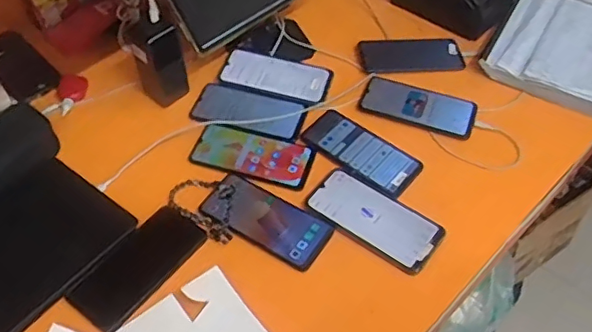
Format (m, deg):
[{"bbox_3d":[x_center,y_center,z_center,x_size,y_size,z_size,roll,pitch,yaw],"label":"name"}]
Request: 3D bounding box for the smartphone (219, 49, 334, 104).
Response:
[{"bbox_3d":[-0.029,-0.145,0.883,0.164,0.016,0.080,18,62,5],"label":"smartphone"}]

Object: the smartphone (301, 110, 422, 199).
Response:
[{"bbox_3d":[0.091,-0.022,0.782,0.160,0.010,0.076,32,57,22],"label":"smartphone"}]

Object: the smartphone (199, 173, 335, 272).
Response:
[{"bbox_3d":[-0.038,0.067,0.719,0.160,0.010,0.078,28,55,20],"label":"smartphone"}]

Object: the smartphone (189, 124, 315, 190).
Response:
[{"bbox_3d":[-0.060,-0.017,0.774,0.161,0.011,0.069,16,69,10],"label":"smartphone"}]

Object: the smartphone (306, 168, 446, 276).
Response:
[{"bbox_3d":[0.099,0.063,0.717,0.168,0.009,0.077,31,56,22],"label":"smartphone"}]

